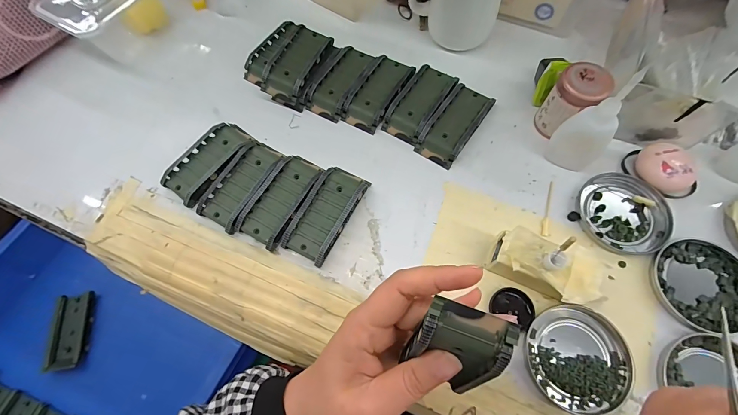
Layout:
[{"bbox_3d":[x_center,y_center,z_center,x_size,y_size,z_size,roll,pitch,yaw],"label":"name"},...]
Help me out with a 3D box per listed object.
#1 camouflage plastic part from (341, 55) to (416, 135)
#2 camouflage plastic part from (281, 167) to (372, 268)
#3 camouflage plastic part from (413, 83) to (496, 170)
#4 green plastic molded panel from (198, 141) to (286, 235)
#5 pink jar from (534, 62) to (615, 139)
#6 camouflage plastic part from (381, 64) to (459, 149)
[{"bbox_3d":[0.011,-0.129,0.378,0.046,0.020,0.094,29,72,14],"label":"camouflage plastic part"},{"bbox_3d":[-0.040,0.004,0.323,0.043,0.020,0.096,27,71,14],"label":"camouflage plastic part"},{"bbox_3d":[0.091,-0.089,0.356,0.043,0.019,0.094,33,73,15],"label":"camouflage plastic part"},{"bbox_3d":[-0.127,-0.025,0.339,0.046,0.017,0.095,27,71,13],"label":"green plastic molded panel"},{"bbox_3d":[0.197,-0.101,0.329,0.043,0.066,0.045,-1,67,3],"label":"pink jar"},{"bbox_3d":[0.057,-0.116,0.370,0.044,0.019,0.095,31,72,15],"label":"camouflage plastic part"}]

